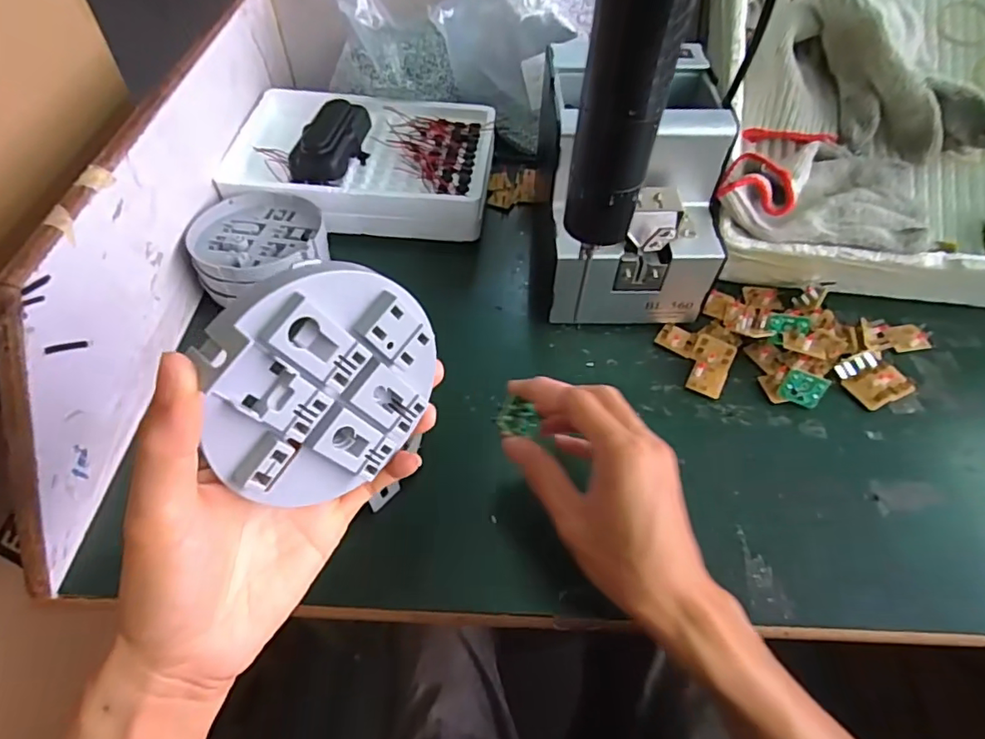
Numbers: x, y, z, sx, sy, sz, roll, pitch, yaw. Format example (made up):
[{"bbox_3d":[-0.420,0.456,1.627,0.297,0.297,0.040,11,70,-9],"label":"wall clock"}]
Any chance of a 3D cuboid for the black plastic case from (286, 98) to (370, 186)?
[{"bbox_3d":[-0.148,-0.215,0.520,0.053,0.032,0.102,9,54,6],"label":"black plastic case"}]

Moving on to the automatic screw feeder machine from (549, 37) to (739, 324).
[{"bbox_3d":[0.109,-0.145,0.444,0.123,0.140,0.167,1,53,0],"label":"automatic screw feeder machine"}]

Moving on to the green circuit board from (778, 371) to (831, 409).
[{"bbox_3d":[0.231,0.014,0.408,0.028,0.025,0.004,27,19,15],"label":"green circuit board"}]

